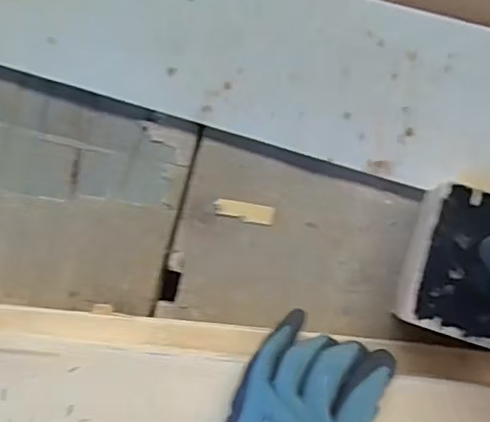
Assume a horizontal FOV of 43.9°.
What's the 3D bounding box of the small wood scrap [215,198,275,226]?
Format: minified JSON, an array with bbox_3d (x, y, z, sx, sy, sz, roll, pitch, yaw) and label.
[{"bbox_3d":[-0.001,0.001,0.458,0.046,0.004,0.015,10,87,8],"label":"small wood scrap"}]

